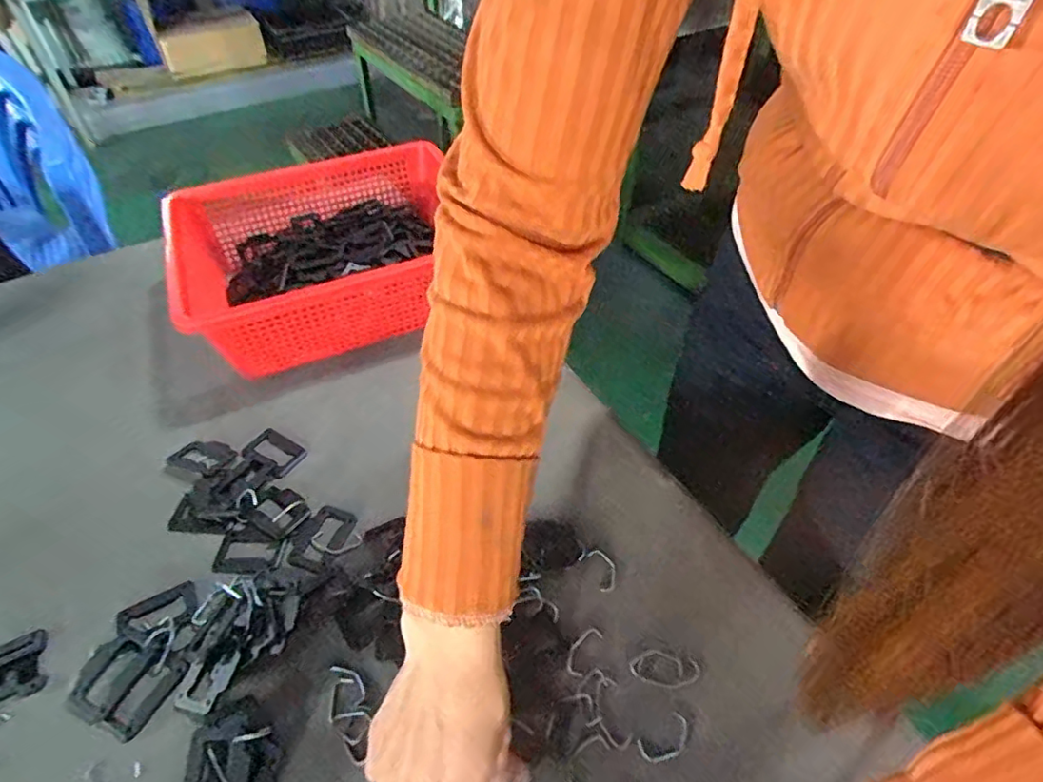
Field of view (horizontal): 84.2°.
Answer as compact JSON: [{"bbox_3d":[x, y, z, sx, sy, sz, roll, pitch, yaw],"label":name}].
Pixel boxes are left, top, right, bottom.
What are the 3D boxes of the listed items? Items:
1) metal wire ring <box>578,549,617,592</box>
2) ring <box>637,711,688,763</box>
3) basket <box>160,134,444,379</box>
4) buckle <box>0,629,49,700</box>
[{"bbox_3d":[0.059,0.131,0.429,0.020,0.004,0.034,-24,53,-20],"label":"metal wire ring"},{"bbox_3d":[0.090,0.215,0.356,0.035,0.004,0.018,-24,54,-20],"label":"ring"},{"bbox_3d":[-0.196,-0.149,0.609,0.289,0.095,0.228,-22,51,-17],"label":"basket"},{"bbox_3d":[-0.346,0.189,0.383,0.053,0.004,0.044,-22,51,-16],"label":"buckle"}]

